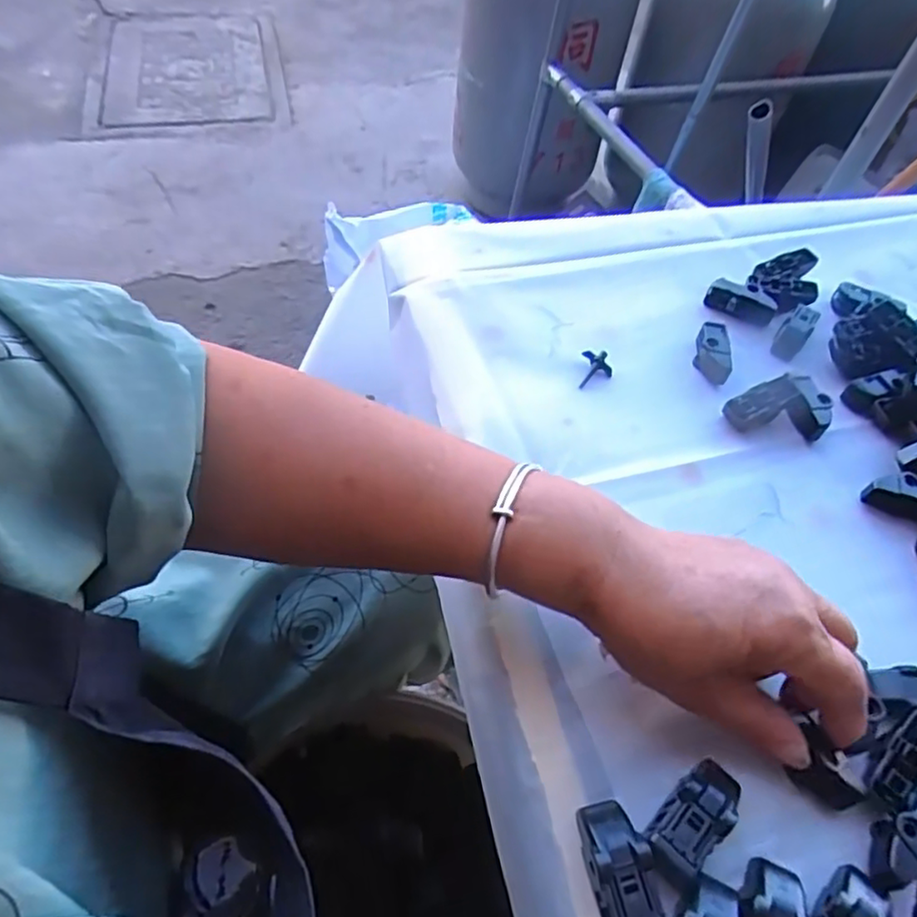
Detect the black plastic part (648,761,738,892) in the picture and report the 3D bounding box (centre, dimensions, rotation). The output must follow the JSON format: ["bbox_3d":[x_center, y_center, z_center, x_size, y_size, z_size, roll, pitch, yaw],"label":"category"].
[{"bbox_3d":[0.097,0.147,0.268,0.023,0.016,0.048,38,59,19],"label":"black plastic part"}]

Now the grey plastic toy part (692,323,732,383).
[{"bbox_3d":[0.165,-0.069,0.425,0.018,0.016,0.043,10,54,0],"label":"grey plastic toy part"}]

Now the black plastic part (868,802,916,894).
[{"bbox_3d":[0.185,0.158,0.269,0.048,0.018,0.018,-23,61,-21],"label":"black plastic part"}]

